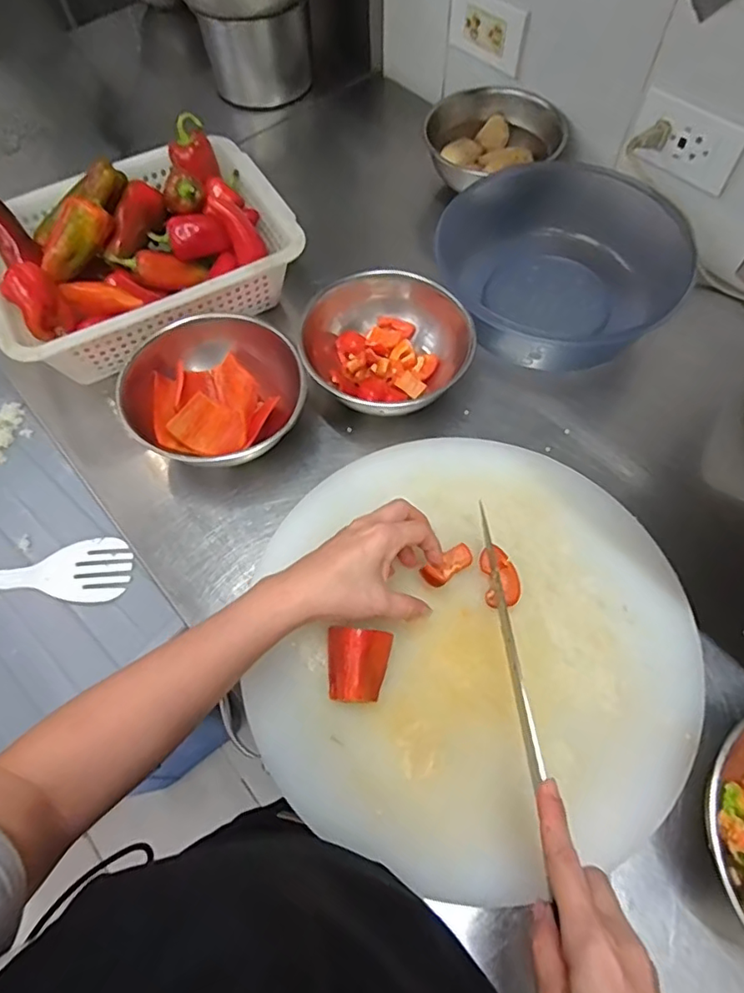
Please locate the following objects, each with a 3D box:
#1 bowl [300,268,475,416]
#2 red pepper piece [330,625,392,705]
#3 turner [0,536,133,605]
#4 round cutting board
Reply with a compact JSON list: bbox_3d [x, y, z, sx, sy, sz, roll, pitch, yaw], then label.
[{"bbox_3d":[0.015,-0.152,0.571,0.132,0.085,0.157,-37,68,-15],"label":"bowl"},{"bbox_3d":[-0.011,0.131,0.436,0.048,0.043,0.053,5,64,4],"label":"red pepper piece"},{"bbox_3d":[-0.463,0.103,0.791,0.244,0.013,0.090,-1,64,2],"label":"turner"},{"bbox_3d":[0.085,0.111,0.469,0.348,0.031,0.357,-1,64,2],"label":"round cutting board"}]

